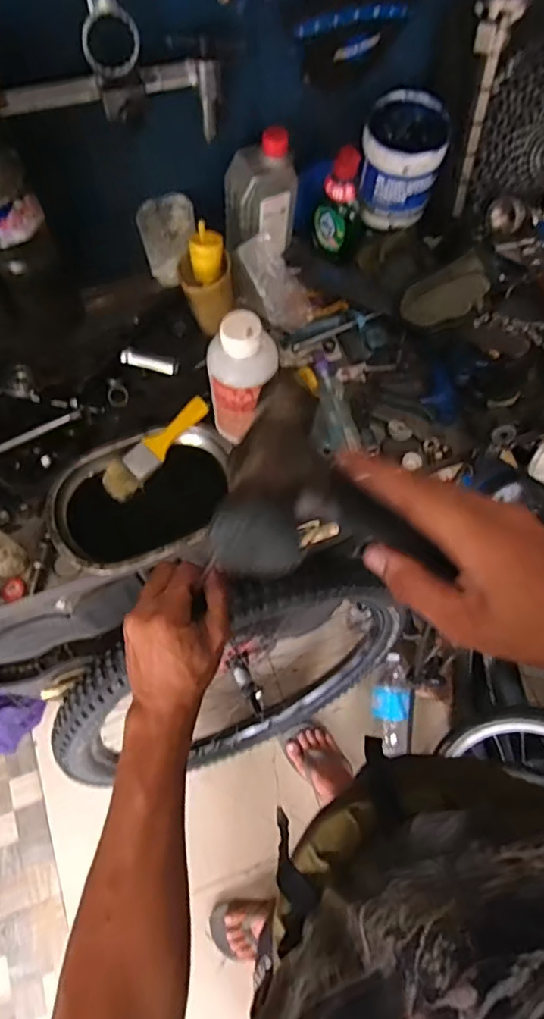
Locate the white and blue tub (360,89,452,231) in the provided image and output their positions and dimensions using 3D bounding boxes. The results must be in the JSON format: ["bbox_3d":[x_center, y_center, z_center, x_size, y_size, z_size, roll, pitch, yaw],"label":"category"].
[{"bbox_3d":[0.163,-0.438,0.703,0.097,0.115,0.112,19,69,7],"label":"white and blue tub"}]

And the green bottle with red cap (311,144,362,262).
[{"bbox_3d":[0.087,-0.395,0.725,0.064,0.133,0.048,6,68,2],"label":"green bottle with red cap"}]

